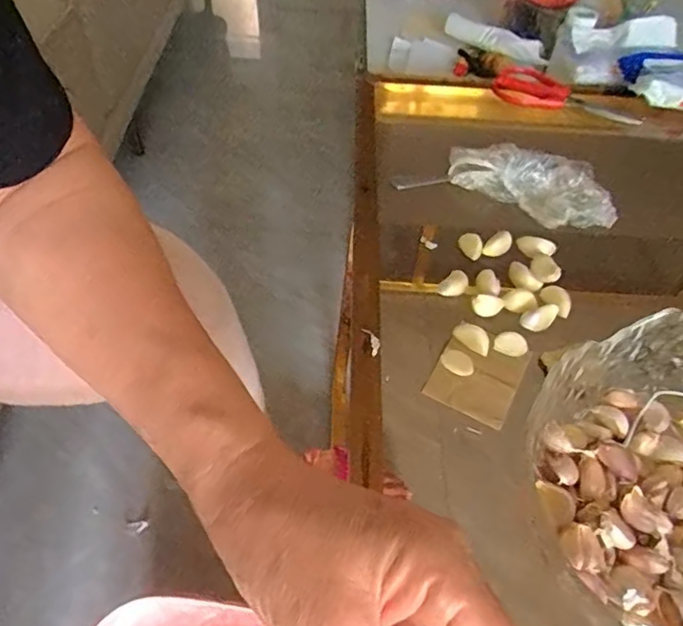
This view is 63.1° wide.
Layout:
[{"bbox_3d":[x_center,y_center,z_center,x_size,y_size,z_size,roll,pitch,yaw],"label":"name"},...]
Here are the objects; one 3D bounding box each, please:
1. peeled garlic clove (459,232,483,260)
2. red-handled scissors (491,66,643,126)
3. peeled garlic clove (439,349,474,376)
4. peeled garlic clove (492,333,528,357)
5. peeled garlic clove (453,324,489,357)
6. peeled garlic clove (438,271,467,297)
[{"bbox_3d":[0.108,-0.056,0.464,0.019,0.013,0.019,15,51,9],"label":"peeled garlic clove"},{"bbox_3d":[0.264,-0.257,0.654,0.166,0.029,0.052,19,52,12],"label":"red-handled scissors"},{"bbox_3d":[0.082,0.035,0.392,0.024,0.007,0.015,18,52,12],"label":"peeled garlic clove"},{"bbox_3d":[0.123,0.023,0.404,0.023,0.012,0.013,21,52,14],"label":"peeled garlic clove"},{"bbox_3d":[0.095,0.018,0.403,0.010,0.015,0.028,-32,59,-26],"label":"peeled garlic clove"},{"bbox_3d":[0.089,-0.024,0.445,0.021,0.018,0.014,8,50,3],"label":"peeled garlic clove"}]

